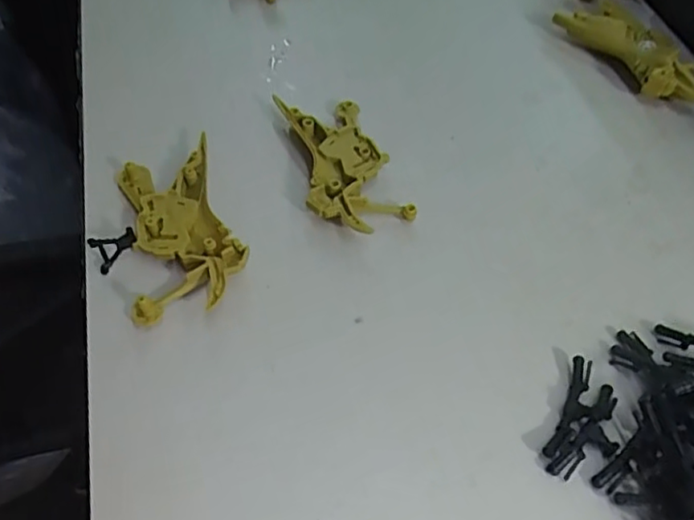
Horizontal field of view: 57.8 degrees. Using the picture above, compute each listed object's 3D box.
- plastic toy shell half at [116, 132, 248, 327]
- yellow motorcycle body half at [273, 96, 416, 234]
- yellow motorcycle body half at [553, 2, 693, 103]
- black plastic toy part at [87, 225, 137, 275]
[{"bbox_3d":[-0.079,-0.016,0.297,0.051,0.012,0.091,-10,55,-12],"label":"plastic toy shell half"},{"bbox_3d":[-0.003,-0.052,0.334,0.049,0.015,0.099,-13,56,-14],"label":"yellow motorcycle body half"},{"bbox_3d":[0.190,-0.137,0.406,0.051,0.025,0.102,-27,60,-22],"label":"yellow motorcycle body half"},{"bbox_3d":[-0.106,-0.005,0.288,0.020,0.018,0.007,-27,60,-22],"label":"black plastic toy part"}]

